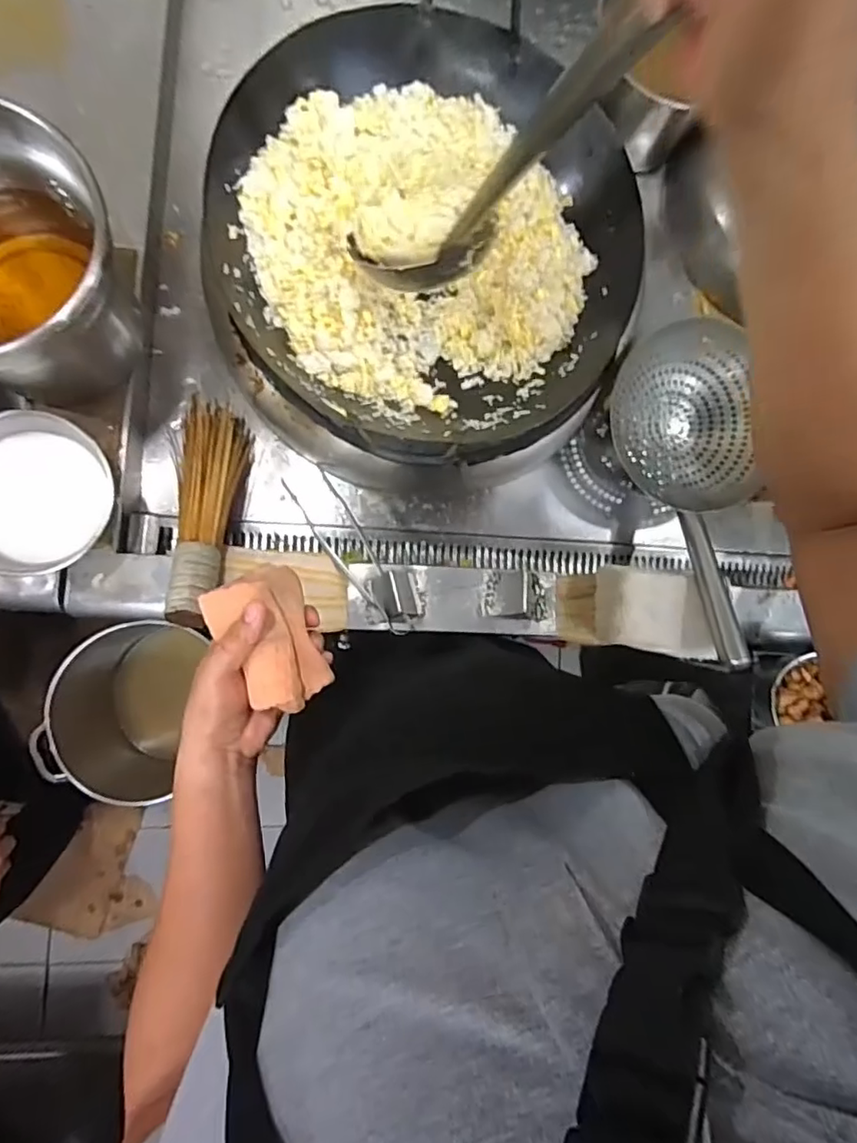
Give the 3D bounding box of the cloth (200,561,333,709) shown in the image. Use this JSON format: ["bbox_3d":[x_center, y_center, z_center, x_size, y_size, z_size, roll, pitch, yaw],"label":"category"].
[{"bbox_3d":[-0.117,0.049,0.442,0.072,0.051,0.106,-33,91,-10],"label":"cloth"}]

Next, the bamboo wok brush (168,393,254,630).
[{"bbox_3d":[-0.262,-0.071,0.680,0.075,0.045,0.270,4,69,-8],"label":"bamboo wok brush"}]

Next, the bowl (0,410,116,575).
[{"bbox_3d":[-0.422,-0.085,0.625,0.163,0.076,0.155,-16,88,-10],"label":"bowl"}]

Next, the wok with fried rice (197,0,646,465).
[{"bbox_3d":[-0.002,-0.332,0.620,0.399,0.129,0.421,1,86,-9],"label":"wok with fried rice"}]

